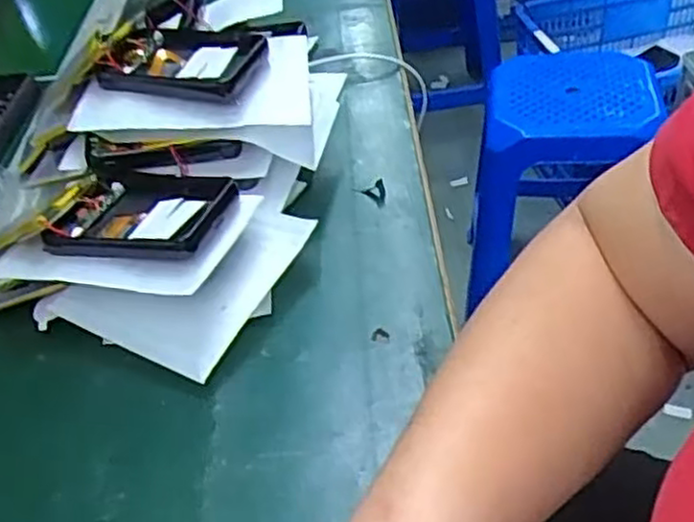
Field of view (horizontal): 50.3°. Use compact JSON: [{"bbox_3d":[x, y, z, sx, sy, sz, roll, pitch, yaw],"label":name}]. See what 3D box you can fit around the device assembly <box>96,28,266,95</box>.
[{"bbox_3d":[-0.115,-0.145,0.525,0.102,0.022,0.076,6,44,16],"label":"device assembly"}]

